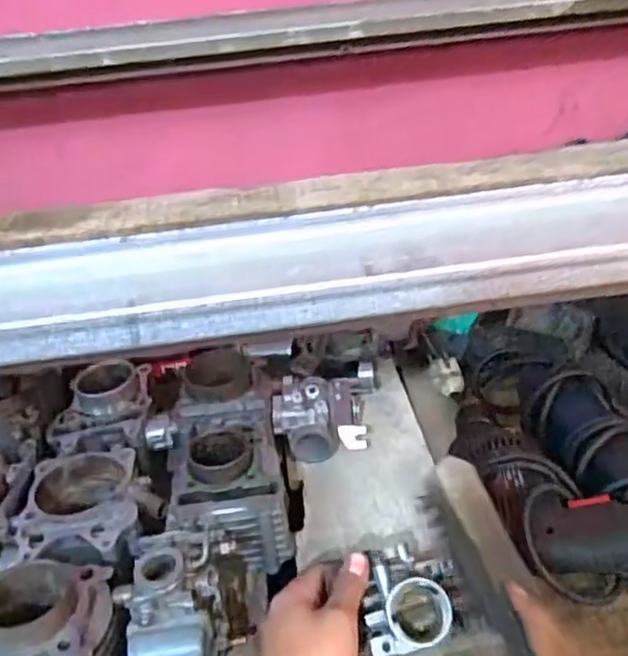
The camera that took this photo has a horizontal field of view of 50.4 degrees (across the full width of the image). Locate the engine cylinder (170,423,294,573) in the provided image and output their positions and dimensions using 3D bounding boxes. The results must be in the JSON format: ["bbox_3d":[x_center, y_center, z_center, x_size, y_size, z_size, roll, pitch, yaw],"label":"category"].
[{"bbox_3d":[-0.077,0.152,0.619,0.102,0.080,0.136,-9,33,-4],"label":"engine cylinder"}]

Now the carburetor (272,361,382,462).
[{"bbox_3d":[0.013,0.089,0.721,0.099,0.056,0.120,1,34,11],"label":"carburetor"}]

